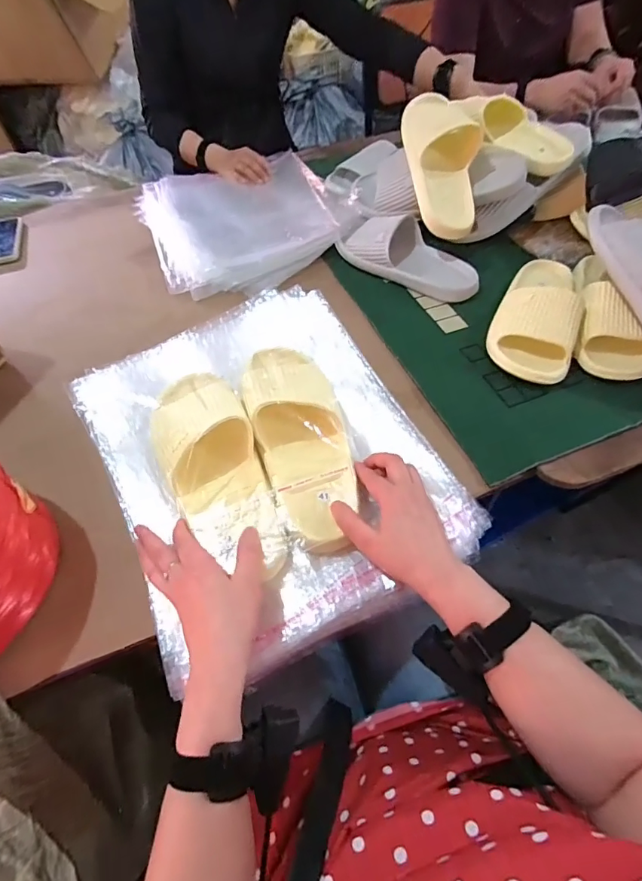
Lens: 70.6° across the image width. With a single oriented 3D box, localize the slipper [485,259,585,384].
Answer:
[{"bbox_3d":[0.317,-0.195,0.649,0.109,0.066,0.263,19,58,16],"label":"slipper"}]

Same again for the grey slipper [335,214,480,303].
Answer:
[{"bbox_3d":[0.146,-0.311,0.743,0.242,0.059,0.103,31,62,23],"label":"grey slipper"}]

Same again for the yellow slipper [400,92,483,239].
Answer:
[{"bbox_3d":[0.197,-0.452,0.725,0.118,0.067,0.265,-5,79,1],"label":"yellow slipper"}]

